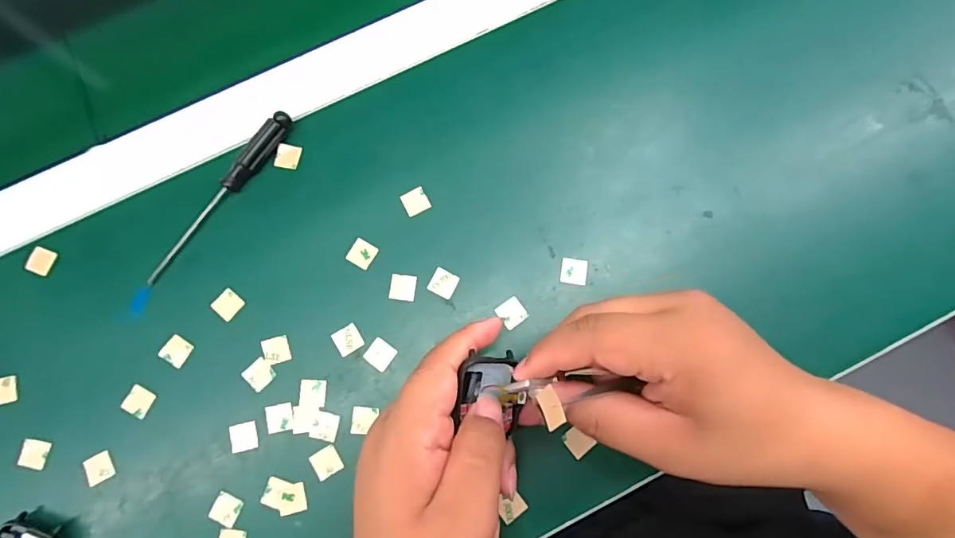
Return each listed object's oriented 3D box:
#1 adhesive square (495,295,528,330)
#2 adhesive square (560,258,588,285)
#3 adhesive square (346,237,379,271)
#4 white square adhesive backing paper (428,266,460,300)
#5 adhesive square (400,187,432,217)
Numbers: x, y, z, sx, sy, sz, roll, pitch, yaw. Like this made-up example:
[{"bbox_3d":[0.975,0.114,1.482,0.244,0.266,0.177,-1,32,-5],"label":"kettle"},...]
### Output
[{"bbox_3d":[0.021,0.027,0.295,0.016,0.004,0.016,-34,81,-5],"label":"adhesive square"},{"bbox_3d":[0.060,0.001,0.299,0.016,0.004,0.016,7,79,2],"label":"adhesive square"},{"bbox_3d":[-0.072,-0.009,0.305,0.016,0.004,0.016,31,80,2],"label":"adhesive square"},{"bbox_3d":[-0.021,0.009,0.298,0.016,0.004,0.016,27,81,6],"label":"white square adhesive backing paper"},{"bbox_3d":[-0.040,-0.043,0.308,0.016,0.004,0.016,-27,80,-4],"label":"adhesive square"}]

